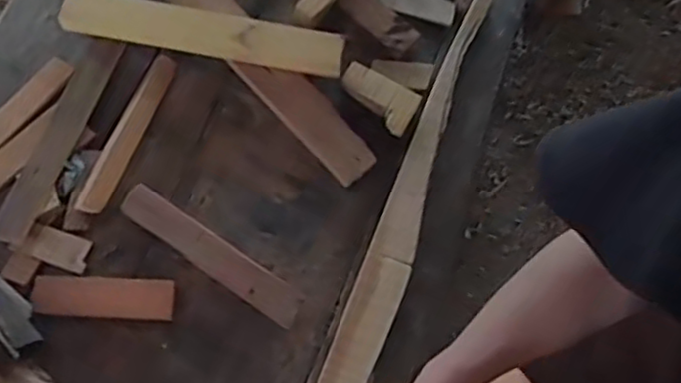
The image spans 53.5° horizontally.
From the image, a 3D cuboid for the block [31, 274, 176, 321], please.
[{"bbox_3d":[-0.320,0.142,0.912,0.187,0.022,0.055,5,65,-1],"label":"block"}]

